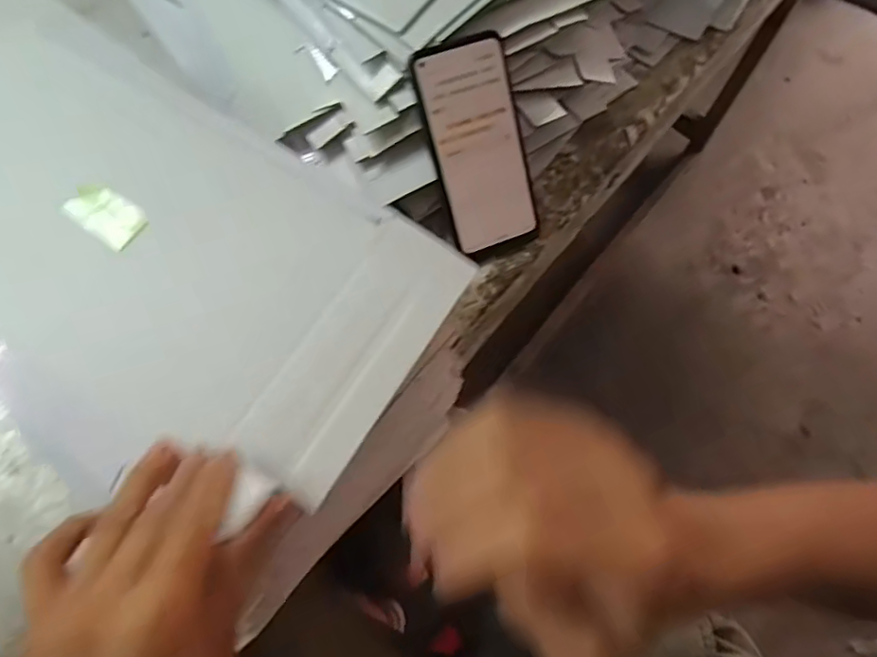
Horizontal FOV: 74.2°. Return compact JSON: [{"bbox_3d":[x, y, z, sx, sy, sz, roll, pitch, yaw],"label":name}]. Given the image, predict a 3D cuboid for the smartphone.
[{"bbox_3d":[0.031,-0.141,0.453,0.073,0.008,0.154,-20,110,-9],"label":"smartphone"}]

